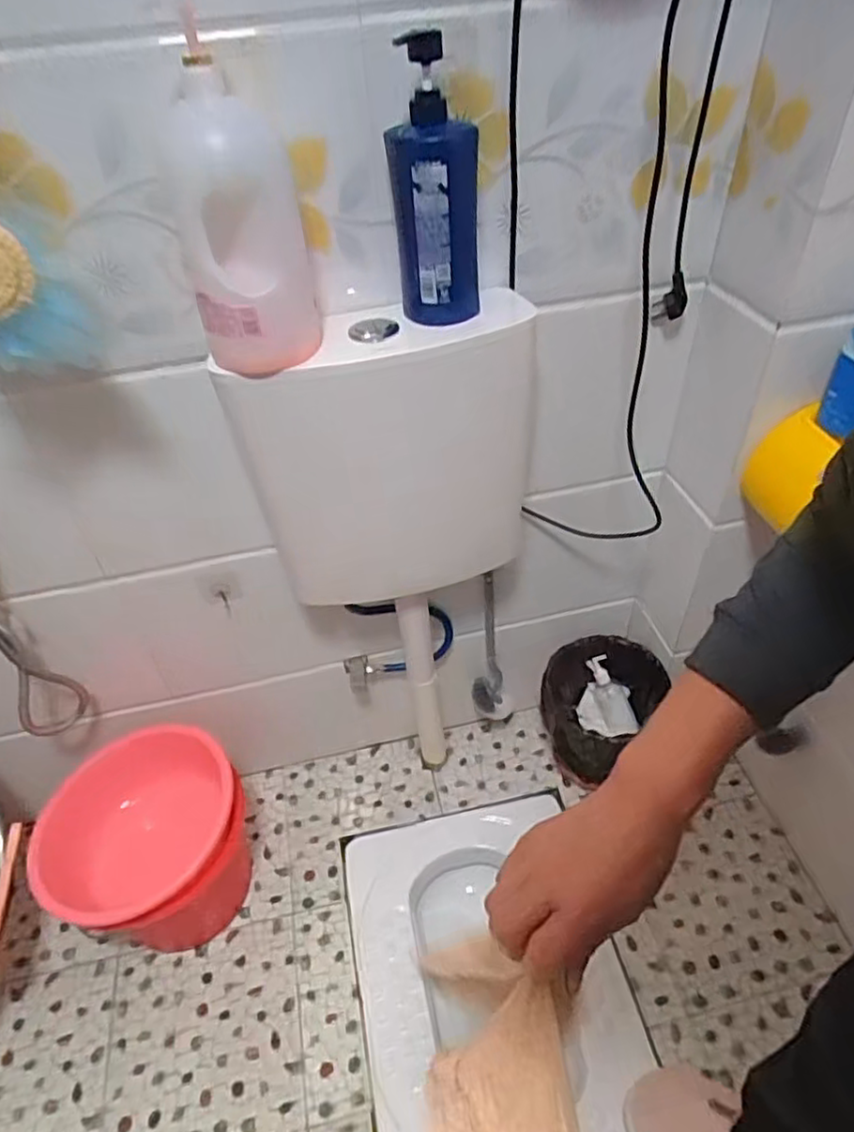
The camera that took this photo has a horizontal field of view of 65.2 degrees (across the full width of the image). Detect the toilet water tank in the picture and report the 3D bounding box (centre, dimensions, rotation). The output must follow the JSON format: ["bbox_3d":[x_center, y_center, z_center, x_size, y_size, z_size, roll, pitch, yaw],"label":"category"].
[{"bbox_3d":[-0.036,-0.135,0.880,0.379,0.370,0.133,-16,45,-11],"label":"toilet water tank"}]

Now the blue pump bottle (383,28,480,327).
[{"bbox_3d":[0.009,-0.387,0.695,0.085,0.253,0.084,0,44,5],"label":"blue pump bottle"}]

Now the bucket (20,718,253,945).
[{"bbox_3d":[-0.436,0.487,1.125,0.290,0.296,0.289,-3,44,3],"label":"bucket"}]

